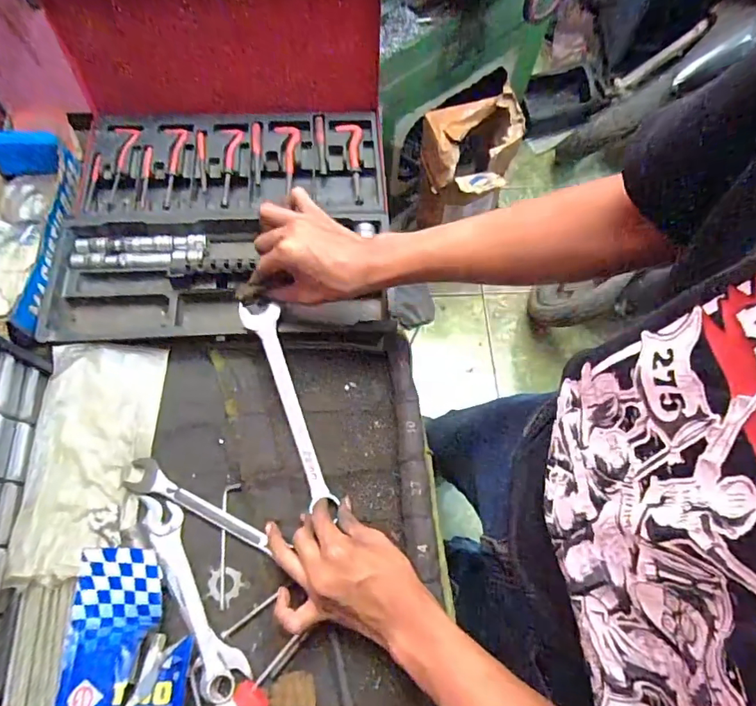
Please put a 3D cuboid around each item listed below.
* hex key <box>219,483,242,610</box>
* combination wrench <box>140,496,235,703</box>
[{"bbox_3d":[-0.150,0.187,0.477,0.015,0.007,0.113,3,67,-1],"label":"hex key"},{"bbox_3d":[-0.178,0.220,0.452,0.029,0.013,0.191,-24,70,-12],"label":"combination wrench"}]

